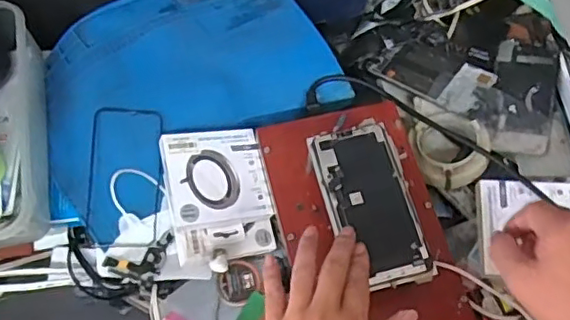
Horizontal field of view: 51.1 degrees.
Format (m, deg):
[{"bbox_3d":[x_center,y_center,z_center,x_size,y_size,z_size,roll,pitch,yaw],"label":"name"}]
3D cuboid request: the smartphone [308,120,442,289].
[{"bbox_3d":[0.083,0.039,0.559,0.080,0.012,0.159,-18,68,-11],"label":"smartphone"}]

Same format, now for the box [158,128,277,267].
[{"bbox_3d":[-0.072,0.036,0.644,0.110,0.030,0.138,-6,78,-27],"label":"box"}]

